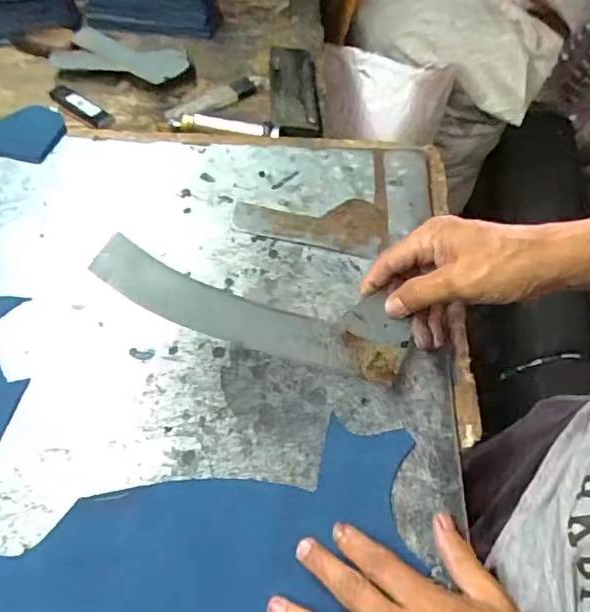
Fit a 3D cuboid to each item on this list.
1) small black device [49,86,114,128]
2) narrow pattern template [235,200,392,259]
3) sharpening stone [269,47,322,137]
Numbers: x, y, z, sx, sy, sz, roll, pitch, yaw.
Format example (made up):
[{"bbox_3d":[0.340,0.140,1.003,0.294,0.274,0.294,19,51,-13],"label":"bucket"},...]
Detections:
[{"bbox_3d":[-0.240,-0.224,0.623,0.090,0.014,0.023,34,61,16],"label":"small black device"},{"bbox_3d":[0.015,-0.082,0.526,0.140,0.004,0.058,11,63,5],"label":"narrow pattern template"},{"bbox_3d":[-0.001,-0.250,0.653,0.054,0.018,0.169,0,57,-5],"label":"sharpening stone"}]

